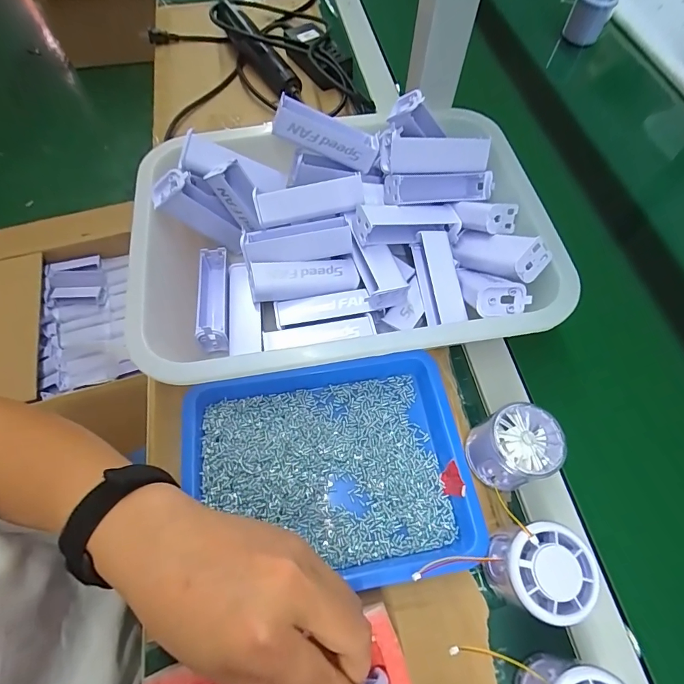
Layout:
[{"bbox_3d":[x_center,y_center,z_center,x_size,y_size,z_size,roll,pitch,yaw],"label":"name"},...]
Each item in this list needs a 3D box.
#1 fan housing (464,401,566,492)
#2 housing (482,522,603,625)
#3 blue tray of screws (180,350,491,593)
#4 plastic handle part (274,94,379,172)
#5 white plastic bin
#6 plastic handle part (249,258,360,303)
[{"bbox_3d":[0.134,0.083,0.322,0.058,0.051,0.054,0,63,0],"label":"fan housing"},{"bbox_3d":[0.133,0.157,0.281,0.059,0.052,0.054,-7,64,-4],"label":"housing"},{"bbox_3d":[-0.009,0.102,0.326,0.221,0.035,0.164,-9,64,-5],"label":"blue tray of screws"},{"bbox_3d":[-0.015,-0.204,0.404,0.101,0.036,0.027,13,60,-26],"label":"plastic handle part"},{"bbox_3d":[0.001,-0.089,0.385,0.341,0.100,0.252,-8,64,-4],"label":"white plastic bin"},{"bbox_3d":[-0.035,-0.062,0.388,0.100,0.024,0.031,-11,64,-6],"label":"plastic handle part"}]

